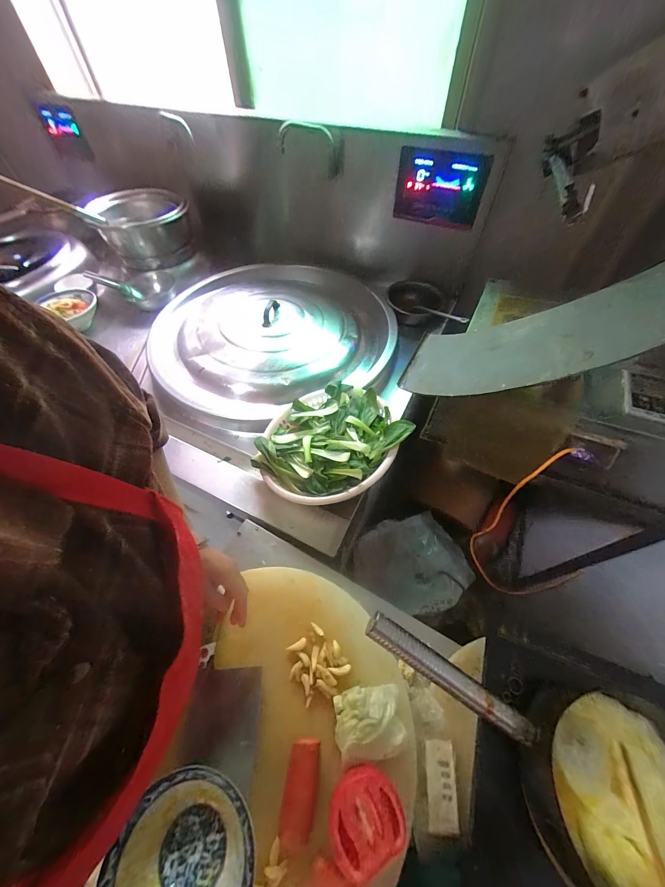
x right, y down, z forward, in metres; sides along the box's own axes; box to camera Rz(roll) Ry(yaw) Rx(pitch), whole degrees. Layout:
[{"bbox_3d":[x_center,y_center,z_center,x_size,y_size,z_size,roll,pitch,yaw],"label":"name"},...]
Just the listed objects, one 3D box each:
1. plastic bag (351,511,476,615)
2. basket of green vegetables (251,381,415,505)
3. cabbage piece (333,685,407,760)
[{"bbox_3d":[0.260,0.390,0.978,0.345,0.054,0.294,-27,63,-21],"label":"plastic bag"},{"bbox_3d":[-0.014,-0.006,0.671,0.300,0.117,0.300,0,55,0],"label":"basket of green vegetables"},{"bbox_3d":[0.049,0.360,0.389,0.090,0.033,0.073,-1,55,-1],"label":"cabbage piece"}]

